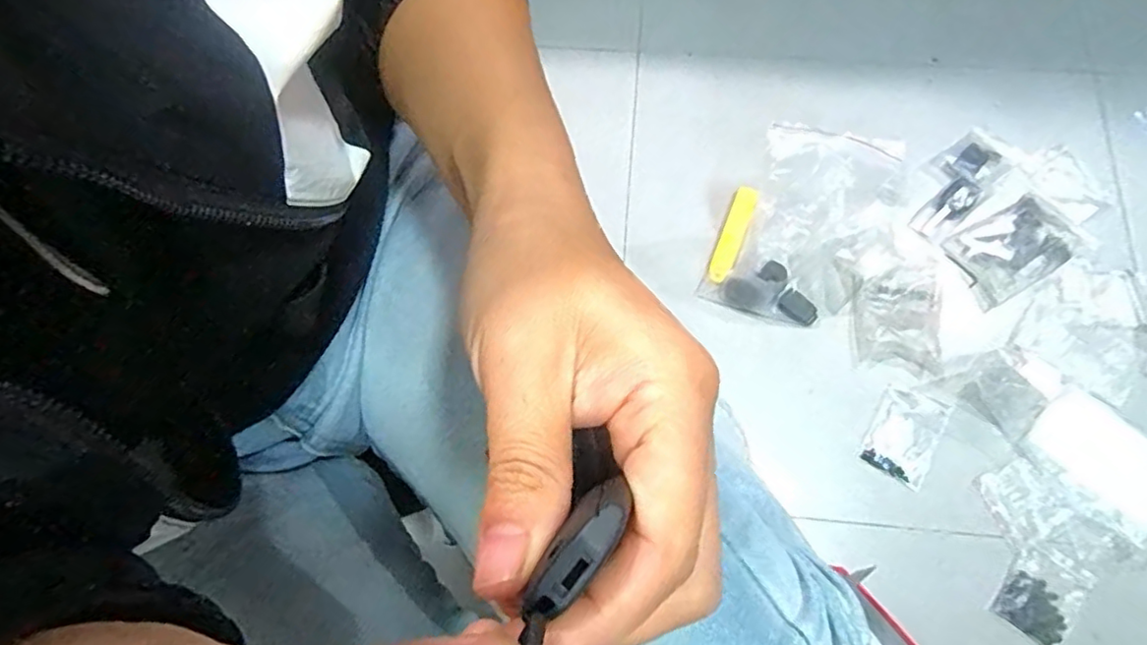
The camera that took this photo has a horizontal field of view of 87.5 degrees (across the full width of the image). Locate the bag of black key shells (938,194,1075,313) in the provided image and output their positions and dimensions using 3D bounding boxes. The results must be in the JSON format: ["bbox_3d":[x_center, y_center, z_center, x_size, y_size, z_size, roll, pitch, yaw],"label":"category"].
[{"bbox_3d":[0.508,-0.085,0.696,0.136,0.011,0.090,-27,73,-6],"label":"bag of black key shells"}]

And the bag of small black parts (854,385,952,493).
[{"bbox_3d":[0.355,0.118,0.643,0.068,0.007,0.099,30,75,12],"label":"bag of small black parts"}]

